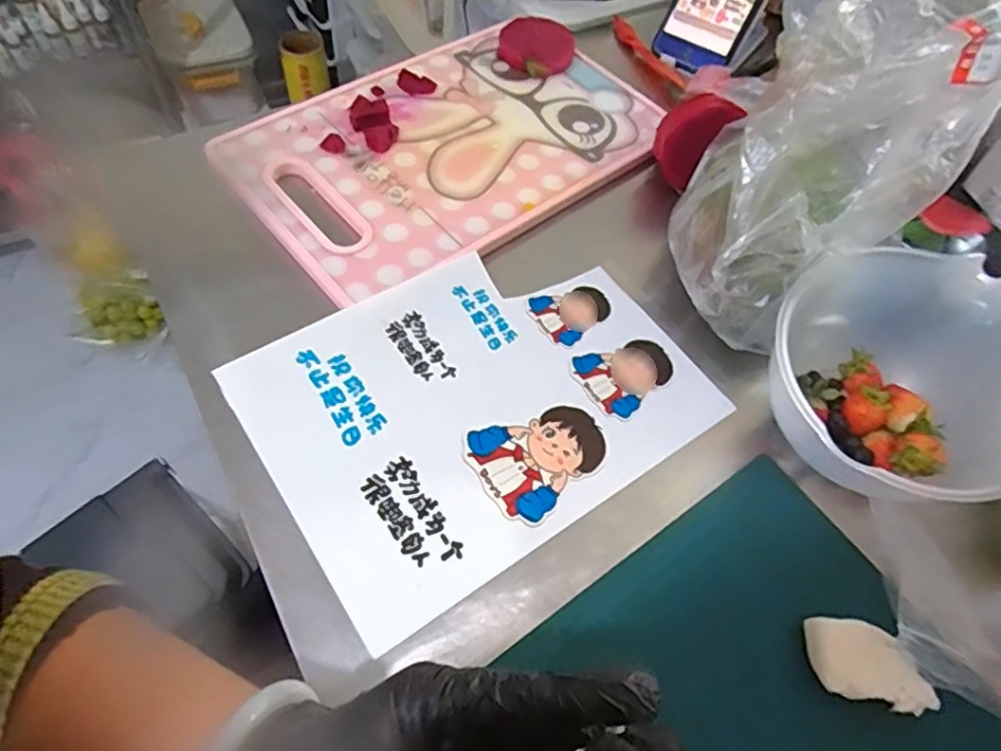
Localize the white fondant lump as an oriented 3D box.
[{"bbox_3d":[0.203,0.160,0.349,0.066,0.020,0.040,14,58,3],"label":"white fondant lump"}]

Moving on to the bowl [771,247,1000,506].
[{"bbox_3d":[0.242,0.001,0.393,0.149,0.081,0.139,2,59,-4],"label":"bowl"}]

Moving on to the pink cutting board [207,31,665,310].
[{"bbox_3d":[-0.039,-0.205,0.542,0.353,0.020,0.219,-35,67,-23],"label":"pink cutting board"}]

